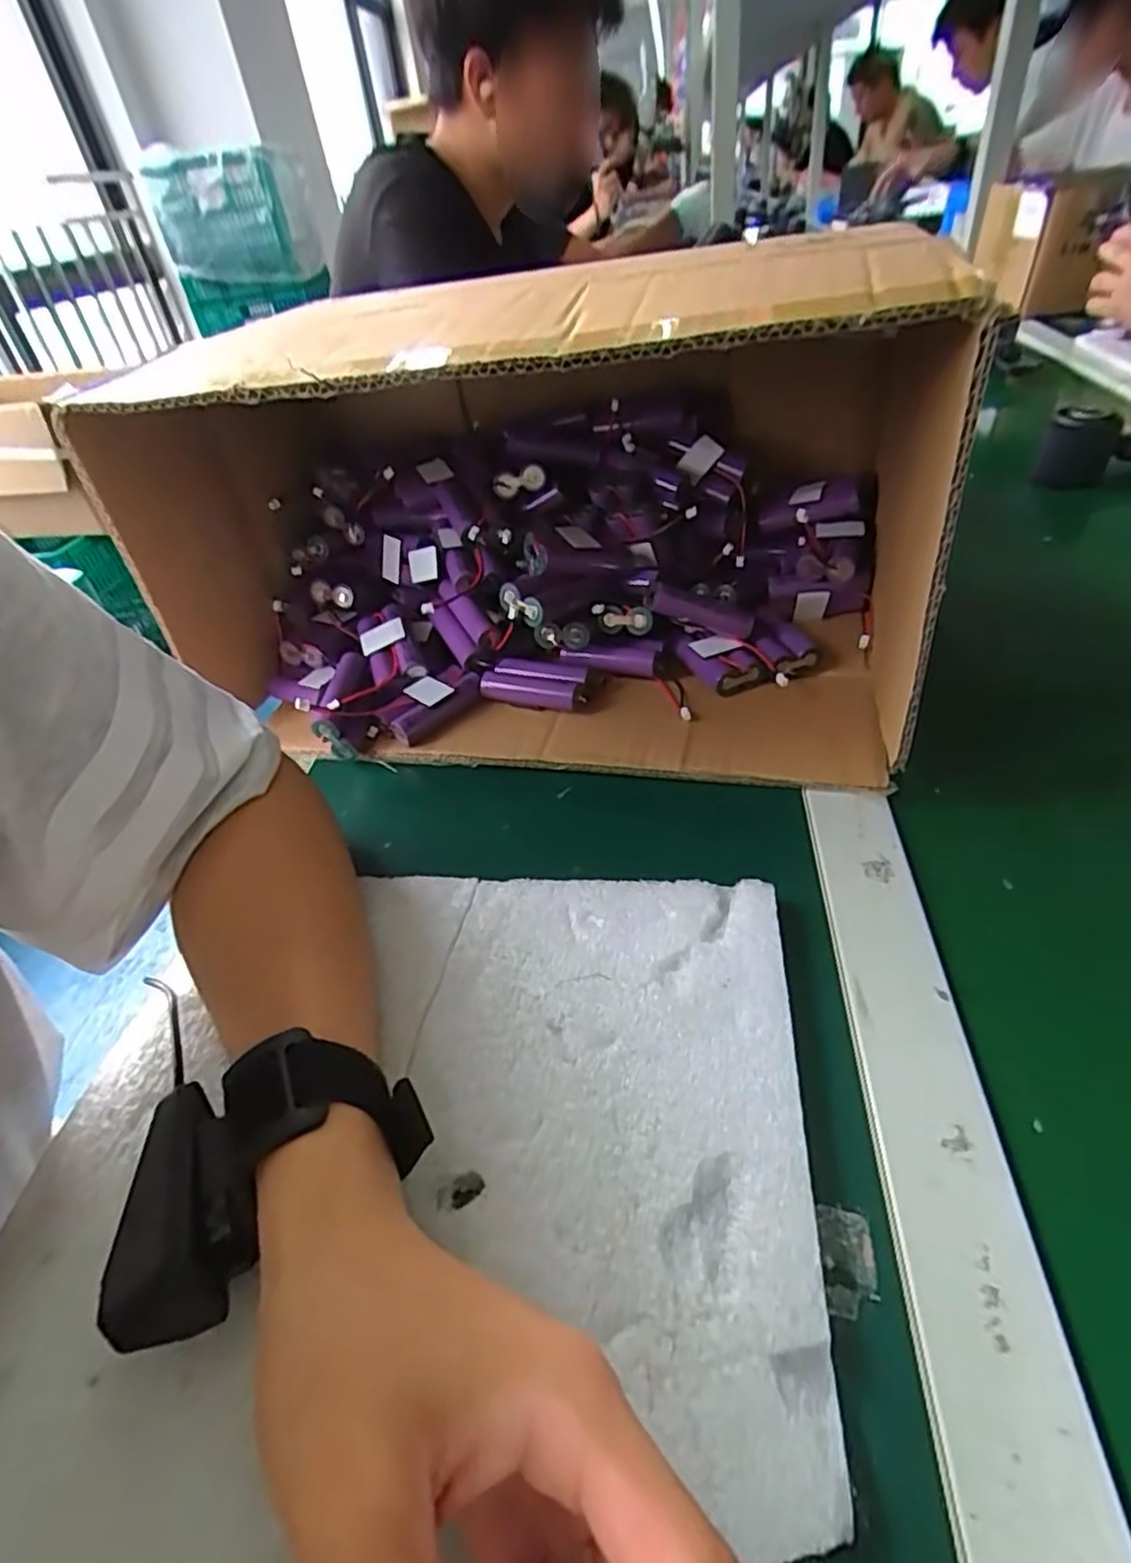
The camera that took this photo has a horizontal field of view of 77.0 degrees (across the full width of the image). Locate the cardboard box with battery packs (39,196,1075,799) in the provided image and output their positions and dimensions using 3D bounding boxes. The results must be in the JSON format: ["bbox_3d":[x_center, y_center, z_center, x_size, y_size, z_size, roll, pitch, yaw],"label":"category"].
[{"bbox_3d":[-0.014,-0.174,0.437,0.434,0.215,0.262,6,44,17],"label":"cardboard box with battery packs"}]

